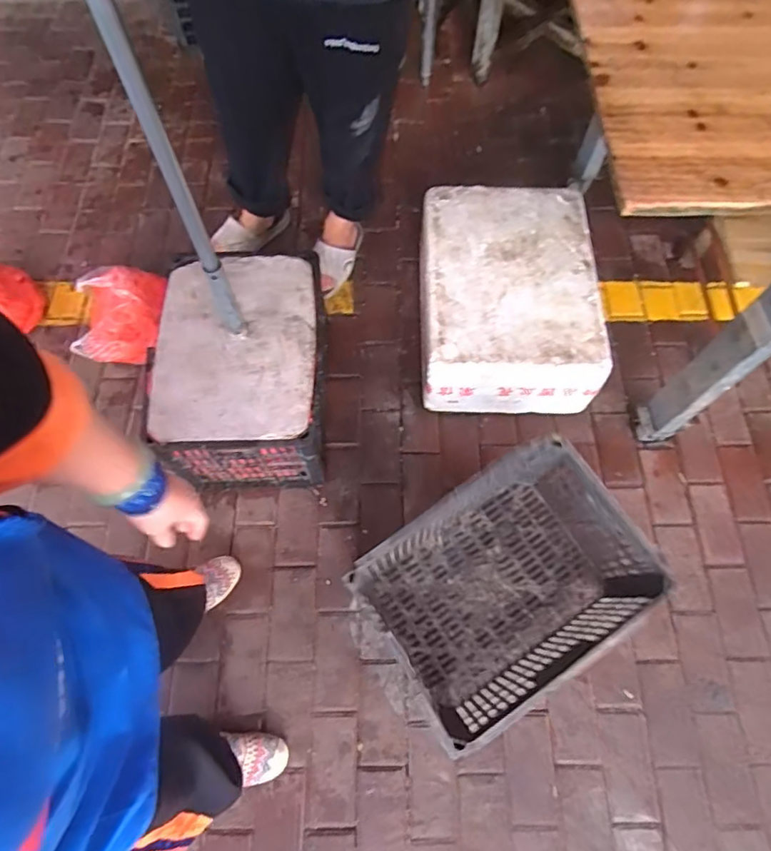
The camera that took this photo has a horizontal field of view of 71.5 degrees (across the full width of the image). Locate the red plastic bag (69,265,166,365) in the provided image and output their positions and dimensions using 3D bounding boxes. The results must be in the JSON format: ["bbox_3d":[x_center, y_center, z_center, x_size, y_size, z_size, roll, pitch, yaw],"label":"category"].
[{"bbox_3d":[-0.724,-0.305,1.493,0.266,0.161,0.268,-5,70,-3],"label":"red plastic bag"}]

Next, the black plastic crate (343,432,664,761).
[{"bbox_3d":[0.222,0.317,1.102,0.508,0.334,0.381,-32,70,-14],"label":"black plastic crate"}]

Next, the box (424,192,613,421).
[{"bbox_3d":[0.296,-0.333,1.368,0.416,0.218,0.535,0,66,-1],"label":"box"}]

